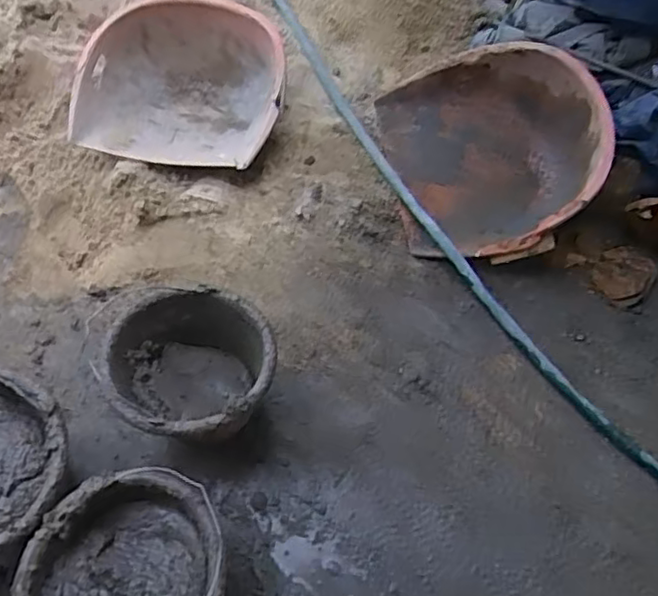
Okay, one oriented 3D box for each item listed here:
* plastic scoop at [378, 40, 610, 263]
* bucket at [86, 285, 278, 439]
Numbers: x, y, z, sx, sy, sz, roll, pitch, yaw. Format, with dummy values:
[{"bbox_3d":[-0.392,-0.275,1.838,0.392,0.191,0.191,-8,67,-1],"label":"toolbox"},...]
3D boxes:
[{"bbox_3d":[0.317,-0.291,1.285,0.388,0.185,0.439,-11,72,-5],"label":"plastic scoop"},{"bbox_3d":[-0.206,0.121,1.022,0.241,0.138,0.224,1,59,-2],"label":"bucket"}]

